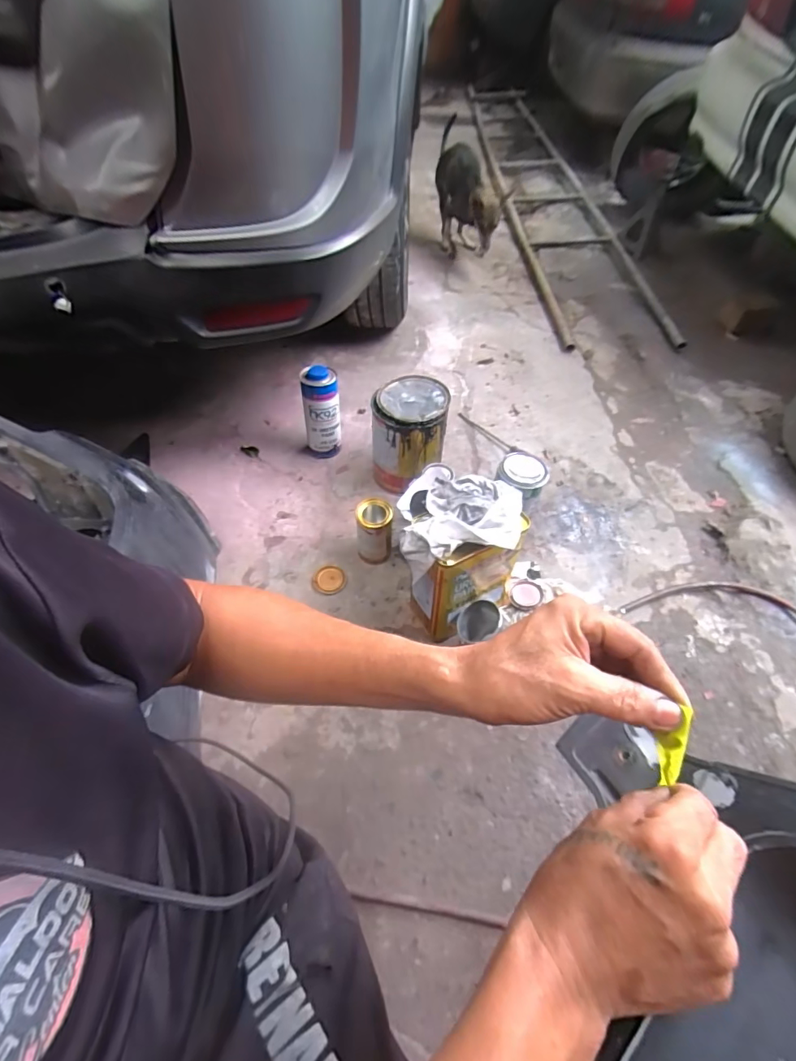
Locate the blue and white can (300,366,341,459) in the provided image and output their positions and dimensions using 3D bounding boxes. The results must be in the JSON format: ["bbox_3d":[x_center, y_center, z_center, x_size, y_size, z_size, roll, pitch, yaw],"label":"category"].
[{"bbox_3d":[-0.182,-0.273,1.095,0.091,0.213,0.074,-4,52,-4],"label":"blue and white can"}]

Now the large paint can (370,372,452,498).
[{"bbox_3d":[0.023,-0.214,1.028,0.155,0.184,0.158,0,52,-1],"label":"large paint can"}]

